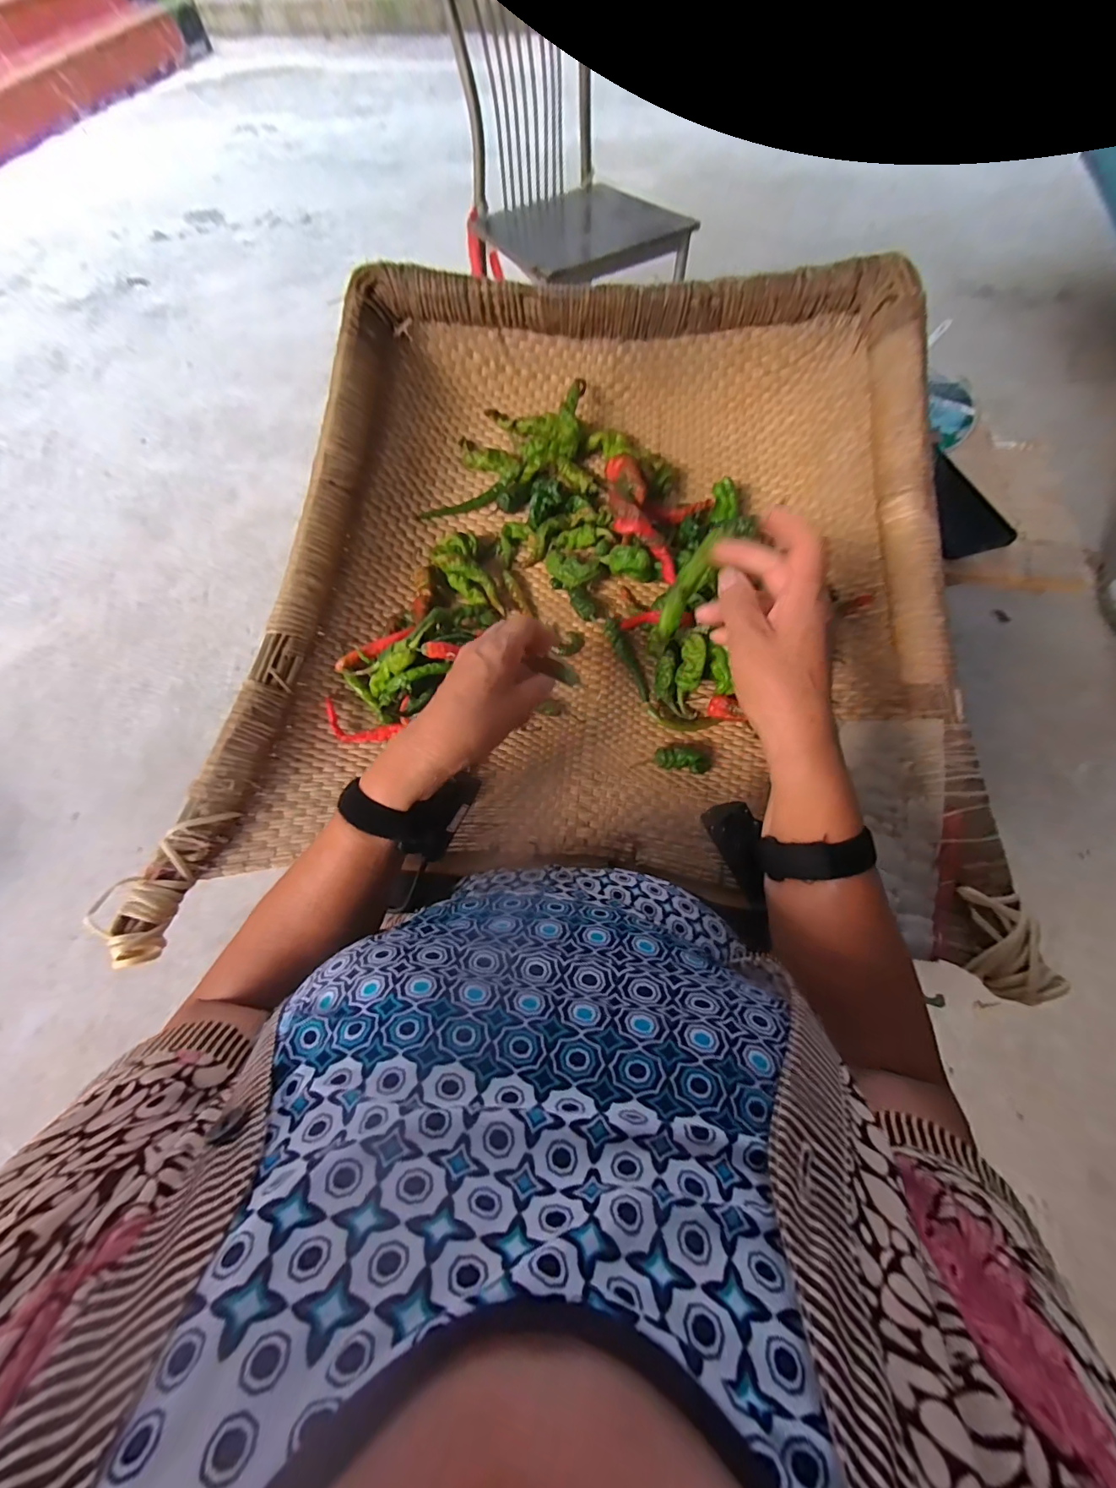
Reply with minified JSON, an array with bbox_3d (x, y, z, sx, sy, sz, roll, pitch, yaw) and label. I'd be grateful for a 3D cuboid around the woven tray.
[{"bbox_3d":[0.036,-0.135,0.434,0.656,0.179,0.640,4,65,3],"label":"woven tray"}]

